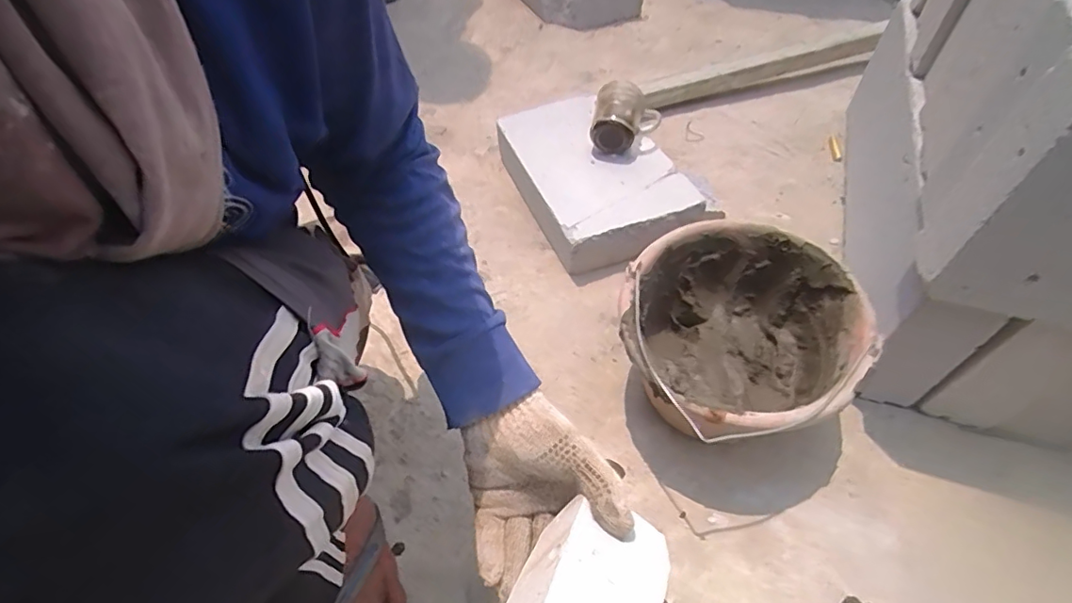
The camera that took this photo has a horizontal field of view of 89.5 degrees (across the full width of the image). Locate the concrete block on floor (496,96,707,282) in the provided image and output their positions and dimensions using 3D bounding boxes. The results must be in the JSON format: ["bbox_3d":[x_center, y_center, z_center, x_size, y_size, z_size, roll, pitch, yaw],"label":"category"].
[{"bbox_3d":[0.080,-0.196,0.845,0.208,0.082,0.333,-22,56,-13],"label":"concrete block on floor"}]

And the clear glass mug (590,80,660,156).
[{"bbox_3d":[0.137,-0.277,0.821,0.099,0.065,0.110,7,54,6],"label":"clear glass mug"}]

